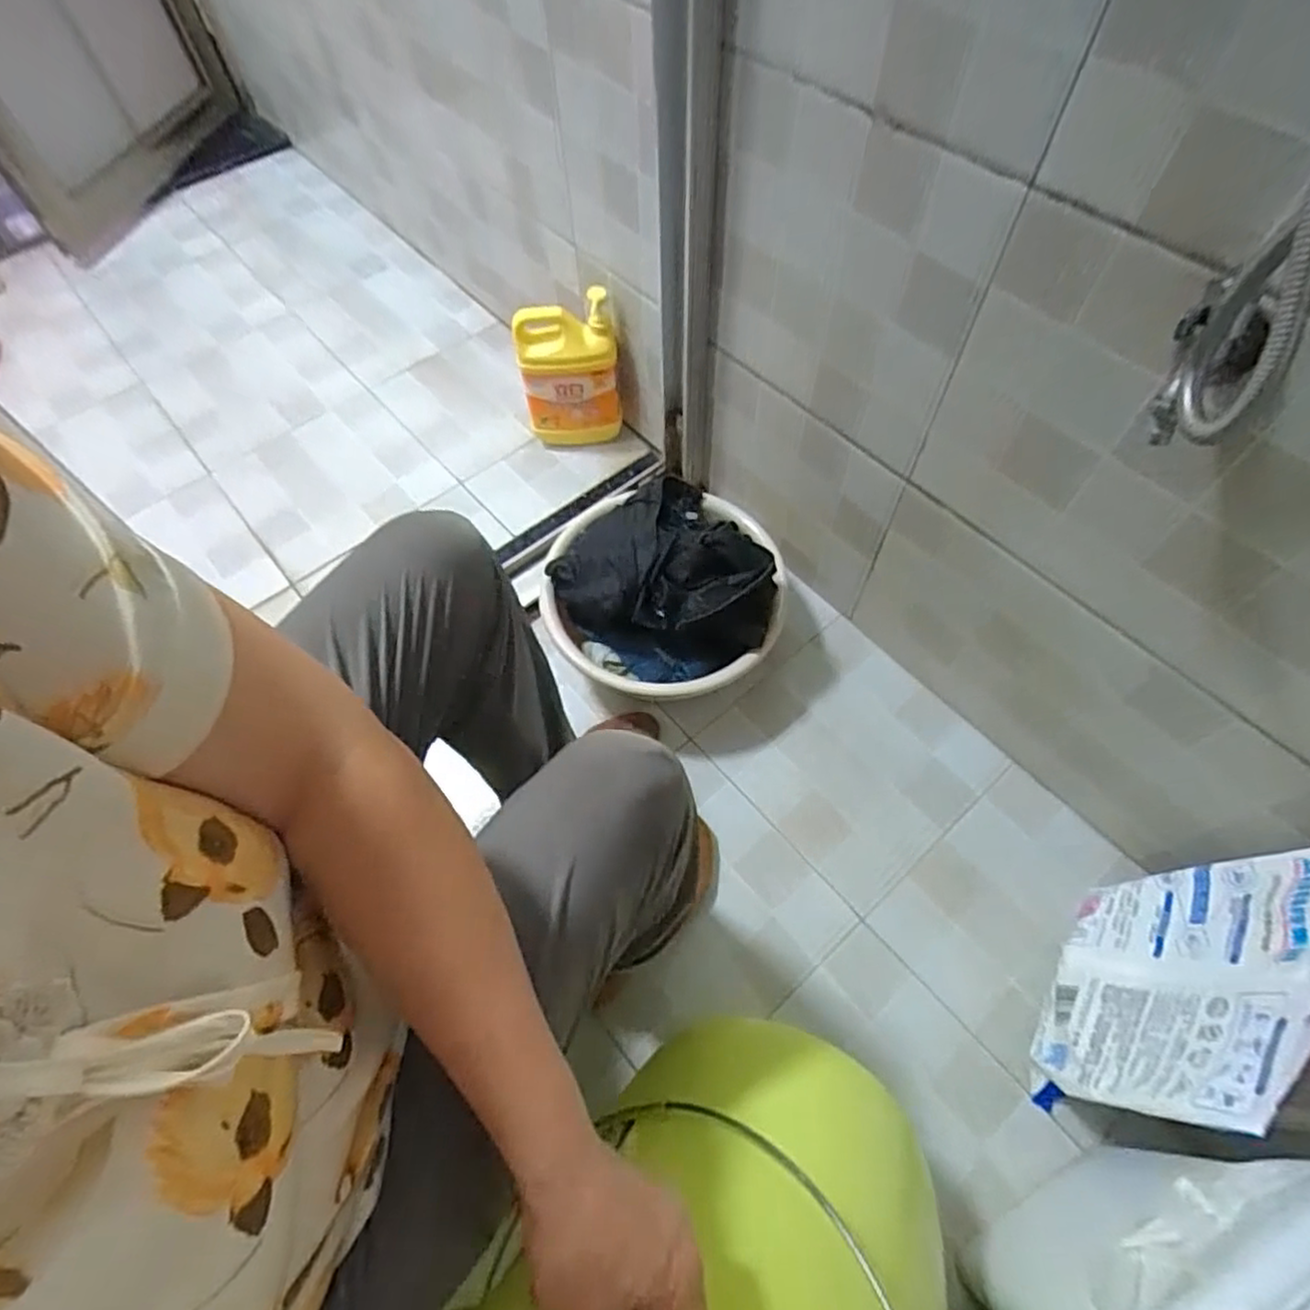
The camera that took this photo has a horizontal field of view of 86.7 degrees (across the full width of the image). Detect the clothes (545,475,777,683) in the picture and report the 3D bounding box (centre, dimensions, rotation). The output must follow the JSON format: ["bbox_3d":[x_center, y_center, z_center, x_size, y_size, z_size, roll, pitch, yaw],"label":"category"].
[{"bbox_3d":[0.014,-0.091,0.896,0.247,0.122,0.262,-27,63,-13],"label":"clothes"}]

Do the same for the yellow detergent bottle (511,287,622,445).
[{"bbox_3d":[-0.132,-0.421,1.073,0.144,0.233,0.089,-7,60,-2],"label":"yellow detergent bottle"}]

